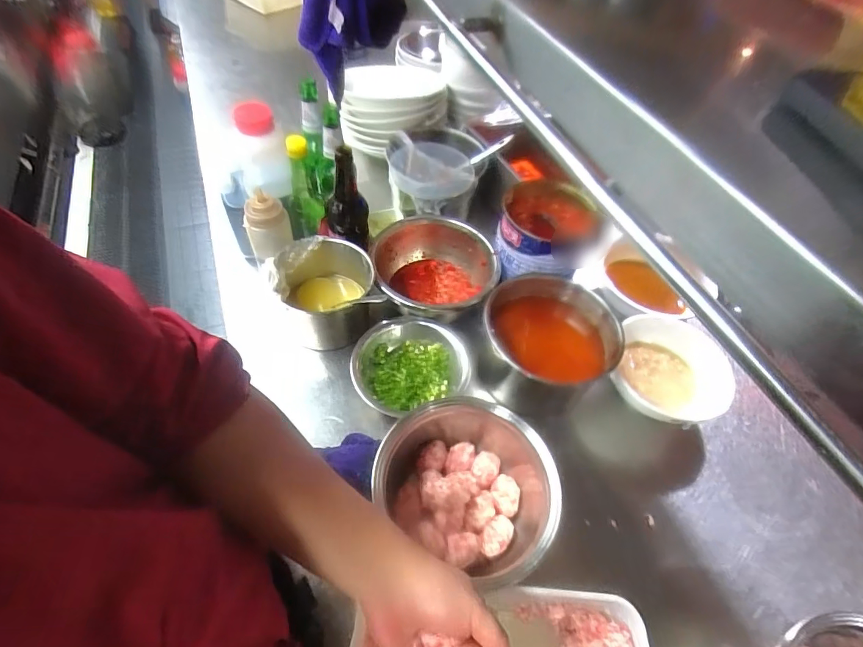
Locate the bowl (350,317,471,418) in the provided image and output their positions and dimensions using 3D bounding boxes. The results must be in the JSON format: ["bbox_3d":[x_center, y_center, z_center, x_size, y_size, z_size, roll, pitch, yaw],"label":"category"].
[{"bbox_3d":[-0.032,0.058,0.670,0.178,0.065,0.153,-22,59,-20],"label":"bowl"}]

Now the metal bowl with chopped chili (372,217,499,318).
[{"bbox_3d":[0.005,-0.075,0.760,0.196,0.108,0.187,3,54,-4],"label":"metal bowl with chopped chili"}]

